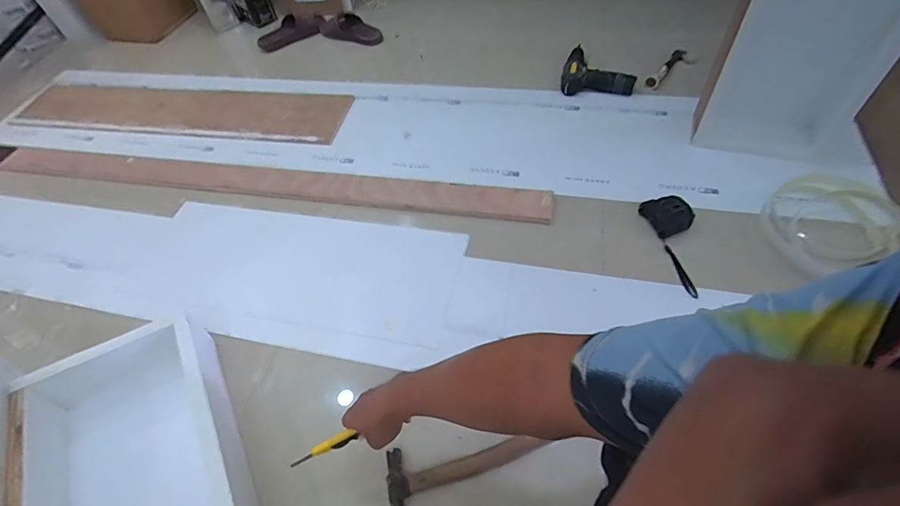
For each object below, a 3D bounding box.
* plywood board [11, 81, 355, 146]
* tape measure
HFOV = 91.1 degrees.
[{"bbox_3d":[-0.826,-0.430,1.316,1.090,0.020,0.213,7,56,11],"label":"plywood board"},{"bbox_3d":[0.441,-0.015,0.856,0.086,0.048,0.218,-5,67,2],"label":"tape measure"}]

